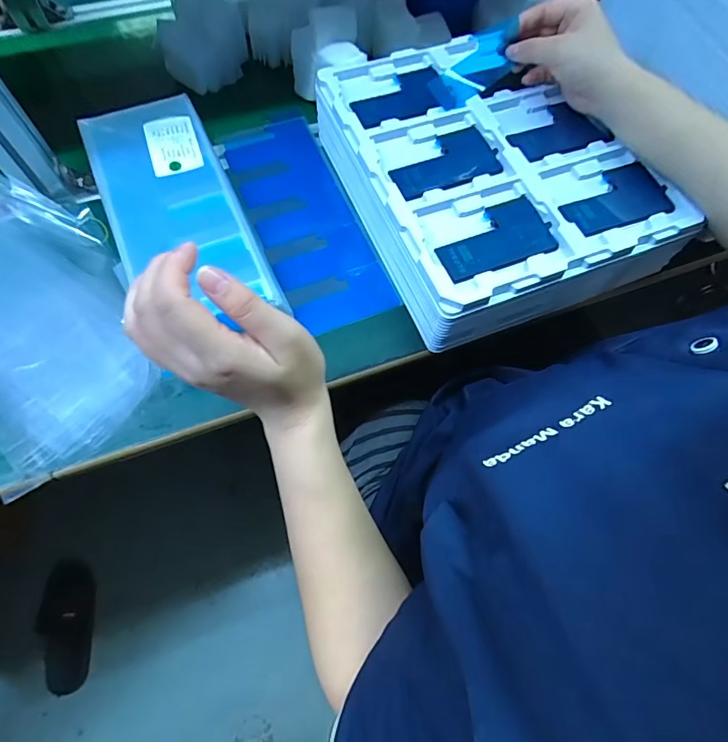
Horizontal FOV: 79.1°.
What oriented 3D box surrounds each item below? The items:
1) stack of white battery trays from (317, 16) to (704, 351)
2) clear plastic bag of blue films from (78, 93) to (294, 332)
[{"bbox_3d":[0.126,-0.209,0.464,0.262,0.082,0.312,-21,67,-10],"label":"stack of white battery trays"},{"bbox_3d":[-0.193,-0.166,0.459,0.129,0.049,0.296,-23,68,-11],"label":"clear plastic bag of blue films"}]

